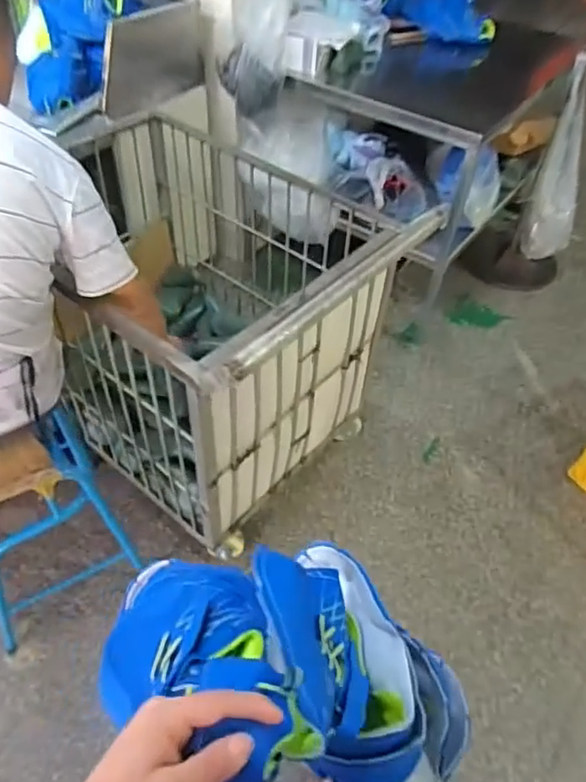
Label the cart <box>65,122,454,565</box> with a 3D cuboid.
[{"bbox_3d":[-0.248,-0.207,1.419,0.700,0.669,0.980,-34,58,-29],"label":"cart"}]

